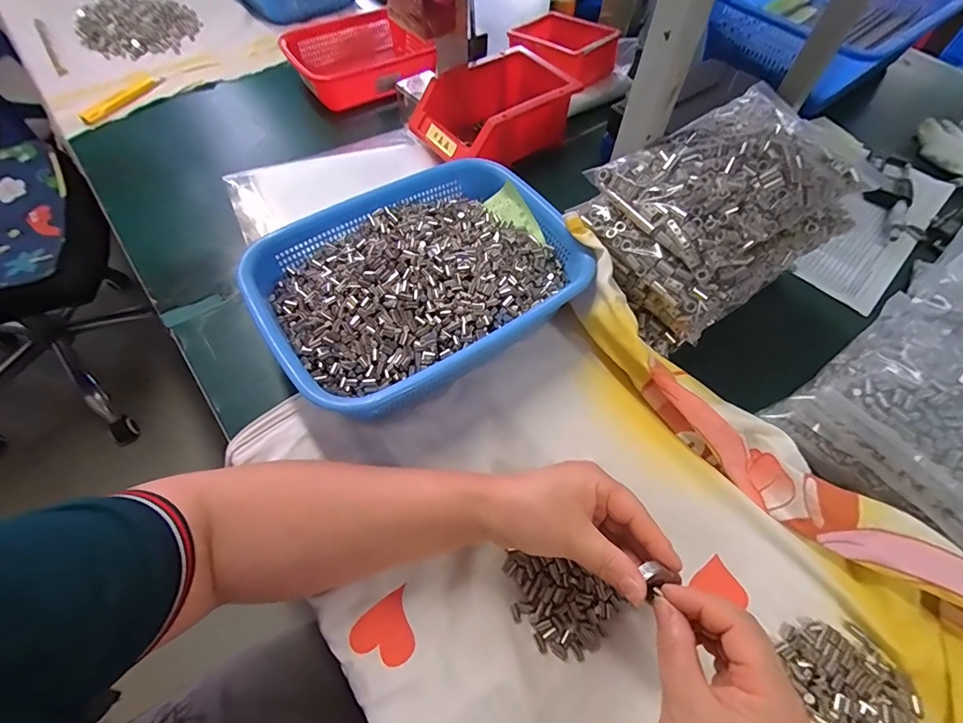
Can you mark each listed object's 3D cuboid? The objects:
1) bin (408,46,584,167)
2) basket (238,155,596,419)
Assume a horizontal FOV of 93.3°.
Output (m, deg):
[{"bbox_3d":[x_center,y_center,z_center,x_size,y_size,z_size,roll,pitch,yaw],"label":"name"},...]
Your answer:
[{"bbox_3d":[0.017,-0.316,0.580,0.184,0.072,0.128,-31,65,-18],"label":"bin"},{"bbox_3d":[-0.054,-0.076,0.432,0.283,0.068,0.219,-35,66,-20],"label":"basket"}]

